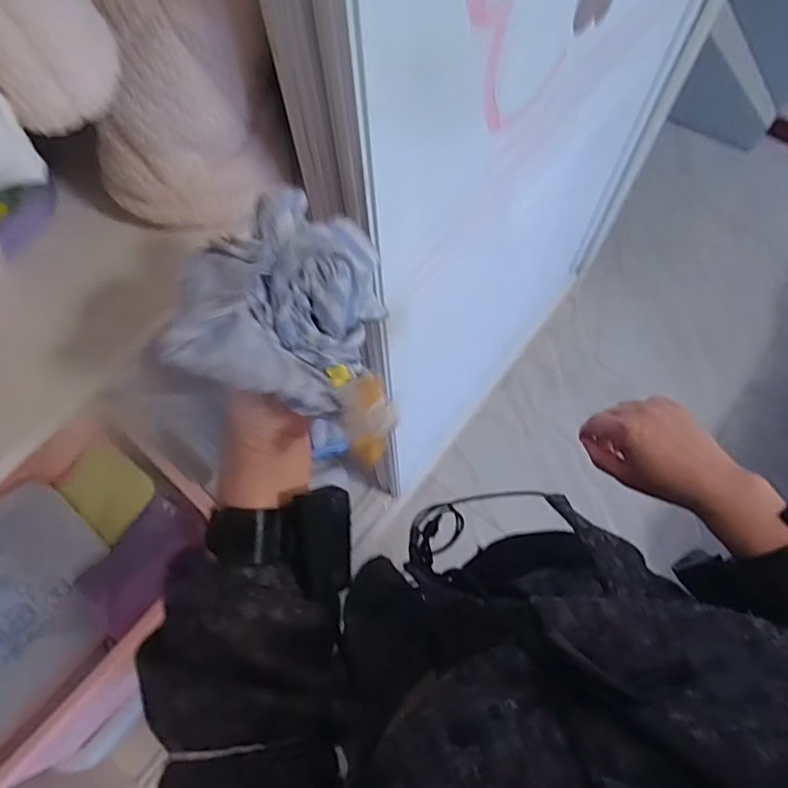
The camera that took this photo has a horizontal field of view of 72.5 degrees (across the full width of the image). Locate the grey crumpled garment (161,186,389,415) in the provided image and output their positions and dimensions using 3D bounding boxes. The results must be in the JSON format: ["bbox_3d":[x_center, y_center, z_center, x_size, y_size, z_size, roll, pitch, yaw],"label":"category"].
[{"bbox_3d":[-0.066,-0.051,0.326,0.092,0.071,0.126,17,67,9],"label":"grey crumpled garment"}]

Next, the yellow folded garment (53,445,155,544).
[{"bbox_3d":[-0.455,0.153,0.860,0.131,0.032,0.105,42,73,18],"label":"yellow folded garment"}]

